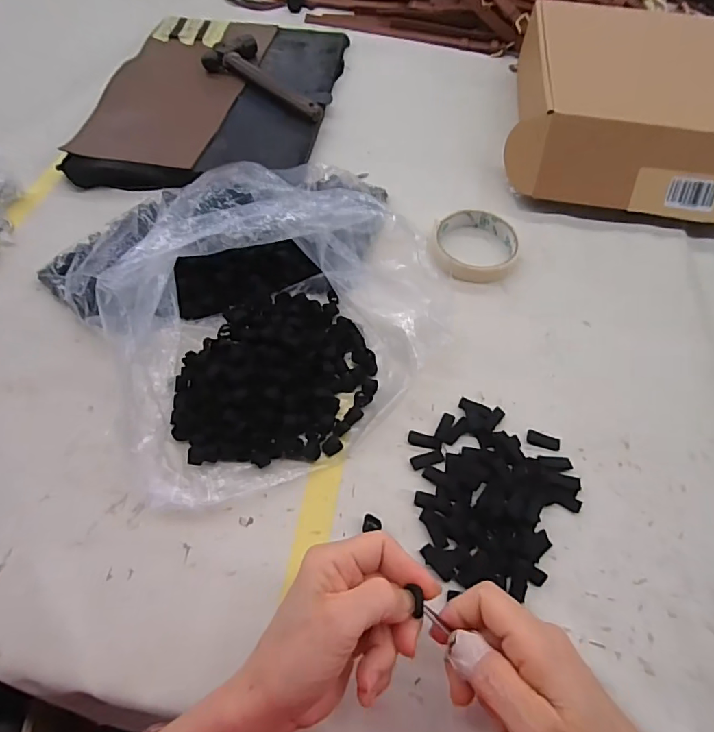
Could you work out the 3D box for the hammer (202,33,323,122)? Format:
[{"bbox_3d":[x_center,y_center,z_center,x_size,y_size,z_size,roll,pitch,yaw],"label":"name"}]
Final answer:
[{"bbox_3d":[-0.105,-0.361,0.601,0.185,0.035,0.070,35,62,17],"label":"hammer"}]

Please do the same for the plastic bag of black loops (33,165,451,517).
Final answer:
[{"bbox_3d":[-0.072,-0.037,0.353,0.241,0.129,0.204,-31,65,-21],"label":"plastic bag of black loops"}]

